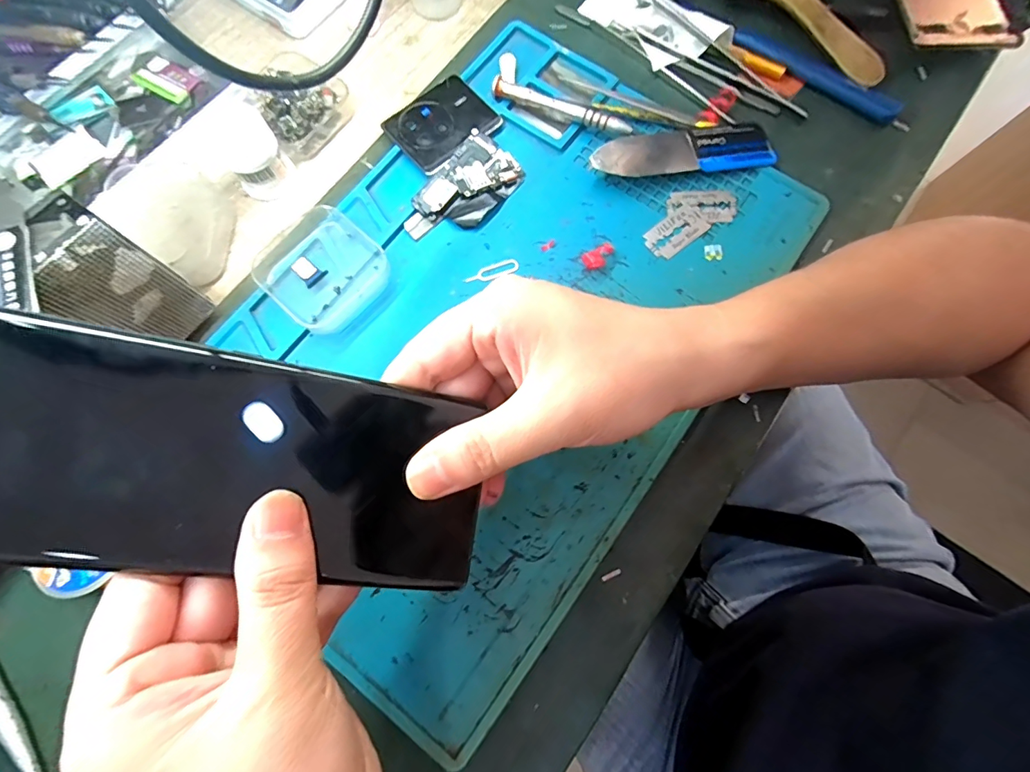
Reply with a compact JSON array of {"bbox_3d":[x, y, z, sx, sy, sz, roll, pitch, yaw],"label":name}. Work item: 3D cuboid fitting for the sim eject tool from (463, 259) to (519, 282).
[{"bbox_3d":[-0.014,-0.069,0.276,0.034,0.004,0.009,-21,88,-4],"label":"sim eject tool"}]

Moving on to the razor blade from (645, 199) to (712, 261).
[{"bbox_3d":[0.100,-0.097,0.281,0.040,0.004,0.023,-39,80,-9],"label":"razor blade"}]

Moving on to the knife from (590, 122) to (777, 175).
[{"bbox_3d":[0.109,-0.149,0.291,0.112,0.008,0.034,-8,76,-3],"label":"knife"}]

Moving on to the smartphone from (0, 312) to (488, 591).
[{"bbox_3d":[-0.089,0.027,0.159,0.163,0.006,0.073,16,75,-21],"label":"smartphone"}]

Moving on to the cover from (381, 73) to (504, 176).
[{"bbox_3d":[-0.047,-0.171,0.298,0.064,0.006,0.051,-39,80,-9],"label":"cover"}]

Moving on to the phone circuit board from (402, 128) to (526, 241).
[{"bbox_3d":[-0.032,-0.121,0.285,0.043,0.007,0.079,37,79,8],"label":"phone circuit board"}]

